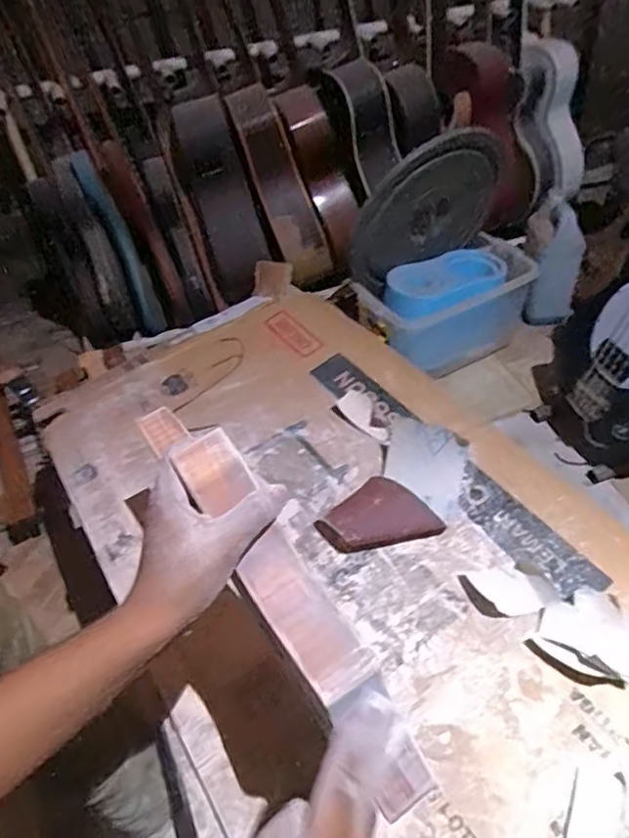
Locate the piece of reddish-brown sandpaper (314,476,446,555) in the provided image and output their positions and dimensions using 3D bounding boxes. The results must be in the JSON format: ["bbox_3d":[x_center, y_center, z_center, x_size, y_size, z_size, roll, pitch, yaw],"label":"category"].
[{"bbox_3d":[0.076,0.128,0.728,0.114,0.039,0.109,-31,52,-22],"label":"piece of reddish-brown sandpaper"}]

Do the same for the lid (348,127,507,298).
[{"bbox_3d":[0.272,-0.487,1.415,0.396,0.383,0.049,-17,63,-1],"label":"lid"}]

